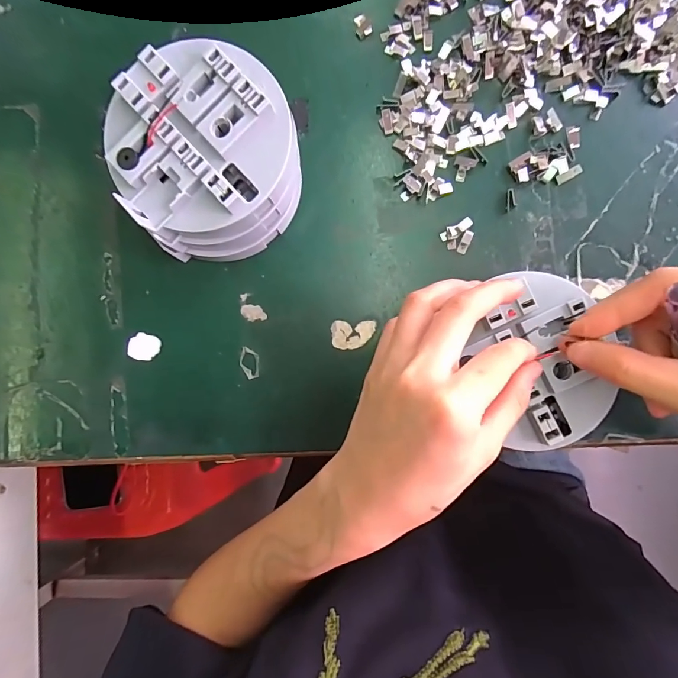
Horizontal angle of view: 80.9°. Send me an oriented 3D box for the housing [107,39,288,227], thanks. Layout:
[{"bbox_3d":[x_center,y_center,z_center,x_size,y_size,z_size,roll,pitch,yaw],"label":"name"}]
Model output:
[{"bbox_3d":[-0.076,-0.109,0.218,0.096,0.021,0.093,0,88,3],"label":"housing"}]

